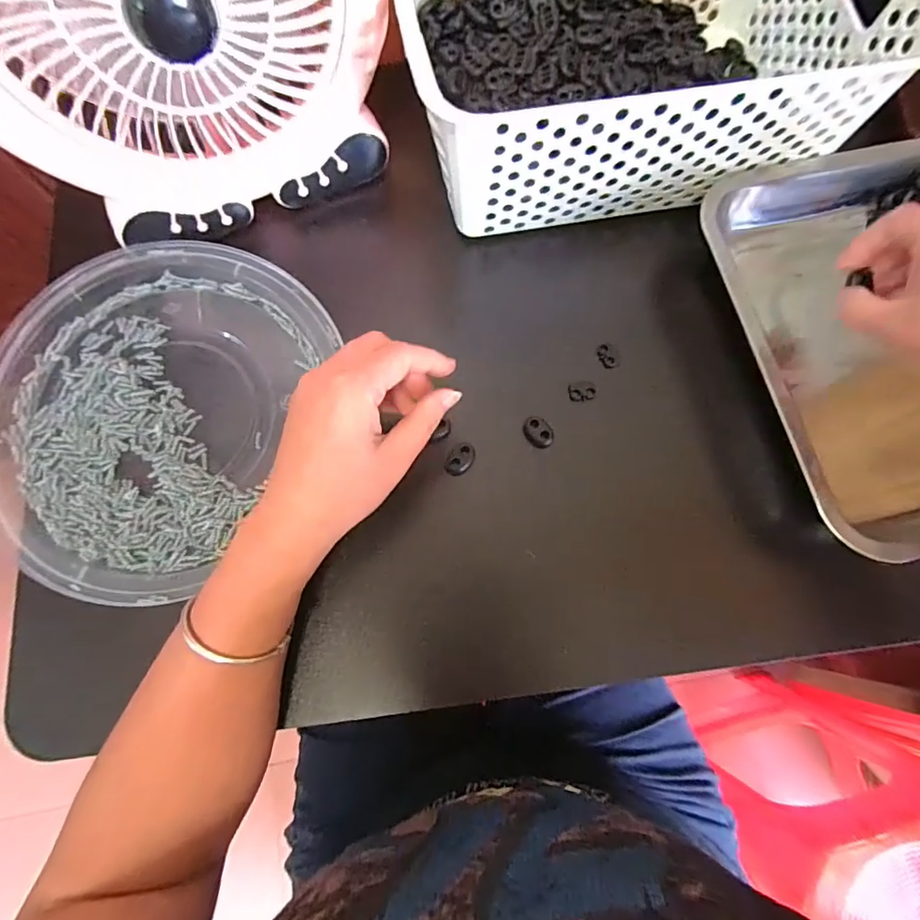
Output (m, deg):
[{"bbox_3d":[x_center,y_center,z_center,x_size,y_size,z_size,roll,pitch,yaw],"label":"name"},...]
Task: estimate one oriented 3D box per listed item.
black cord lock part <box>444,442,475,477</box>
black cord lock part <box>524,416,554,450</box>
[{"bbox_3d":[0.000,0.000,0.335,0.015,0.010,0.022,38,79,9],"label":"black cord lock part"},{"bbox_3d":[0.053,-0.018,0.342,0.016,0.008,0.023,-37,78,-8],"label":"black cord lock part"}]

